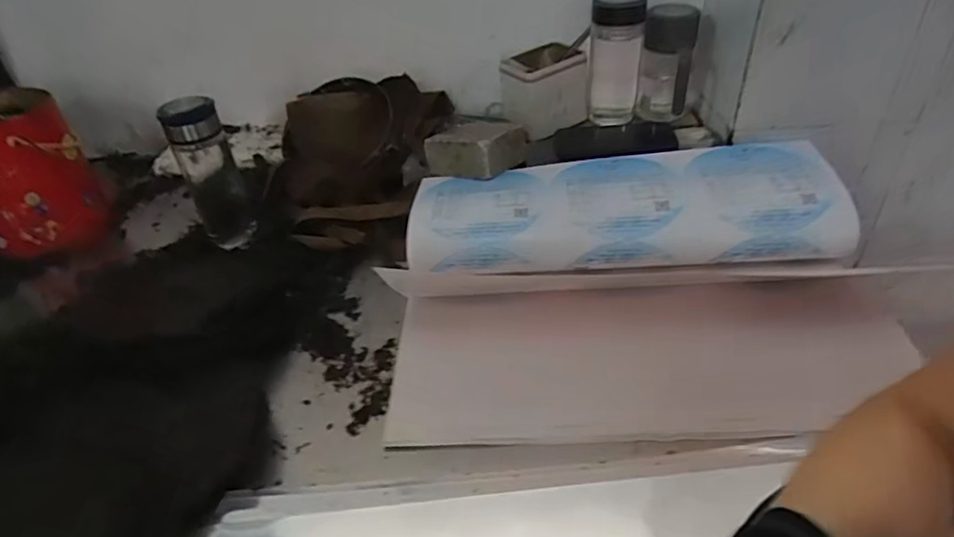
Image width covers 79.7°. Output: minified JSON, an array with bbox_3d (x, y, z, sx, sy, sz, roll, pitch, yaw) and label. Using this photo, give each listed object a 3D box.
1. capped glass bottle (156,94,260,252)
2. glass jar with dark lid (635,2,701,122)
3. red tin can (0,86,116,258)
[{"bbox_3d":[-0.331,-0.117,0.717,0.067,0.178,0.054,-21,40,-20],"label":"capped glass bottle"},{"bbox_3d":[0.285,-0.309,0.863,0.072,0.166,0.076,9,39,18],"label":"glass jar with dark lid"},{"bbox_3d":[-0.626,-0.131,0.791,0.158,0.193,0.157,-32,45,-31],"label":"red tin can"}]

